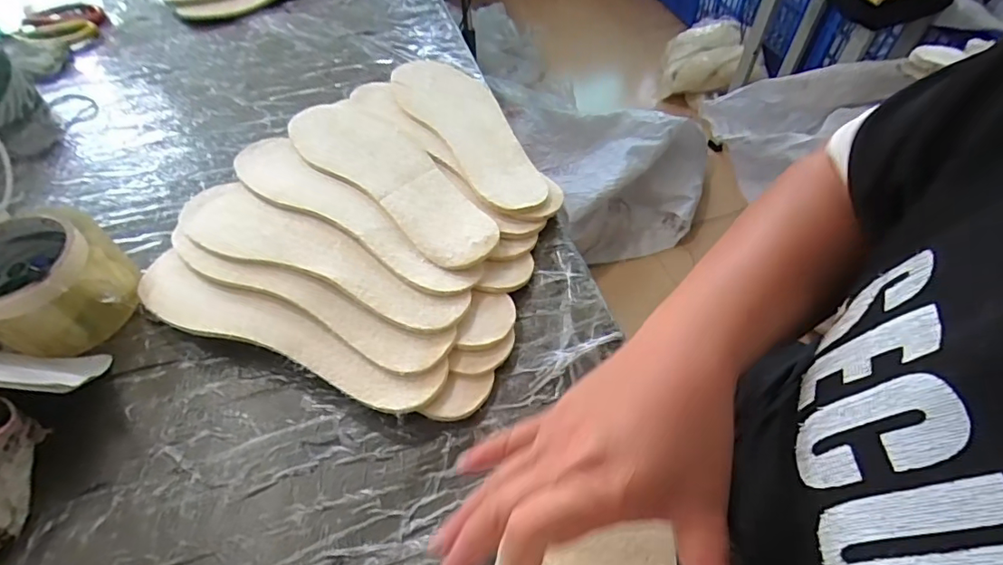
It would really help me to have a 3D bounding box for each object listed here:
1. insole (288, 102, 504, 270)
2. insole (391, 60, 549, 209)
[{"bbox_3d":[-0.101,-0.101,0.477,0.086,0.009,0.261,-36,61,-24],"label":"insole"},{"bbox_3d":[-0.033,-0.162,0.535,0.087,0.016,0.262,-26,57,-18],"label":"insole"}]

